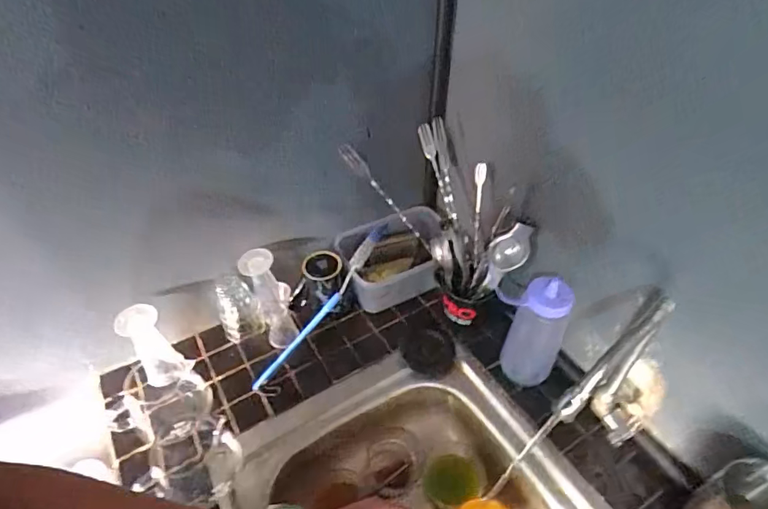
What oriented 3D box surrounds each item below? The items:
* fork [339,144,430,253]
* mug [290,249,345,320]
[{"bbox_3d":[0.005,-0.078,0.676,0.018,0.210,0.027,-23,34,30],"label":"fork"},{"bbox_3d":[-0.103,0.061,0.772,0.075,0.096,0.096,20,47,19],"label":"mug"}]

